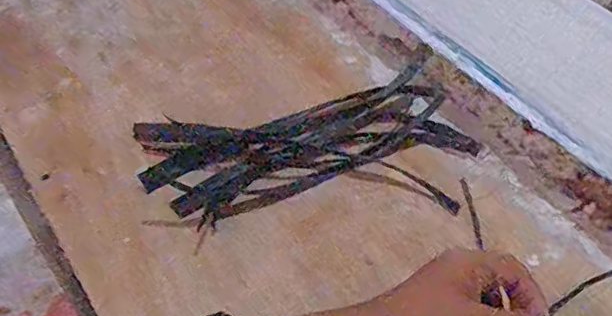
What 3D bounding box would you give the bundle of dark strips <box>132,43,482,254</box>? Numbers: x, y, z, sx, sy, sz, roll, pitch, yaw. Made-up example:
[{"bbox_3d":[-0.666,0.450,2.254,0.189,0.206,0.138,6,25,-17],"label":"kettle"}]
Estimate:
[{"bbox_3d":[0.006,-0.006,0.551,0.296,0.033,0.148,-15,51,-13],"label":"bundle of dark strips"}]

